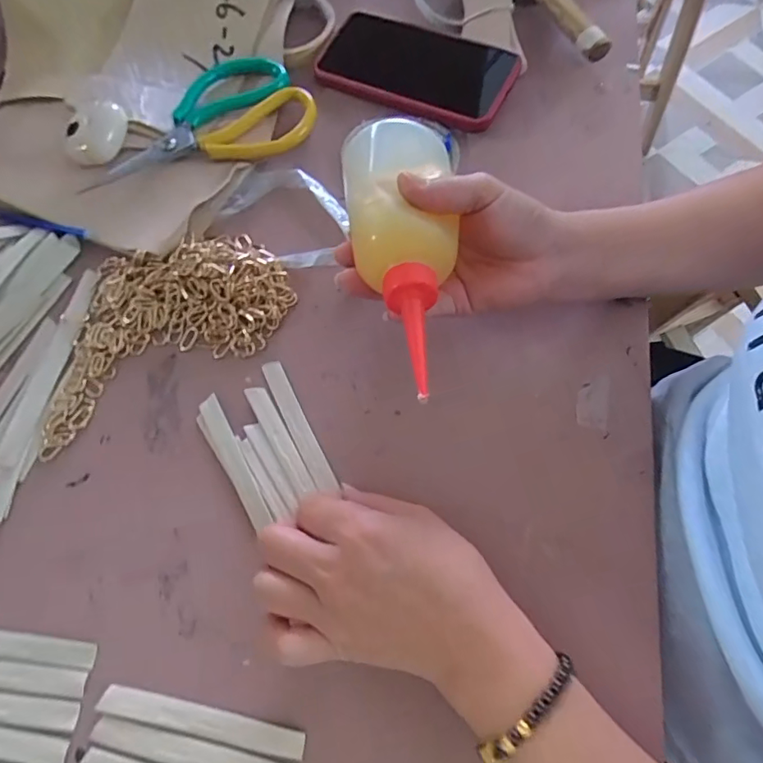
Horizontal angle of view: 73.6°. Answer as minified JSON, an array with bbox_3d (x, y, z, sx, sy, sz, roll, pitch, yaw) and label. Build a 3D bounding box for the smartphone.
[{"bbox_3d":[0.027,-0.272,0.439,0.176,0.017,0.093,24,74,15],"label":"smartphone"}]

